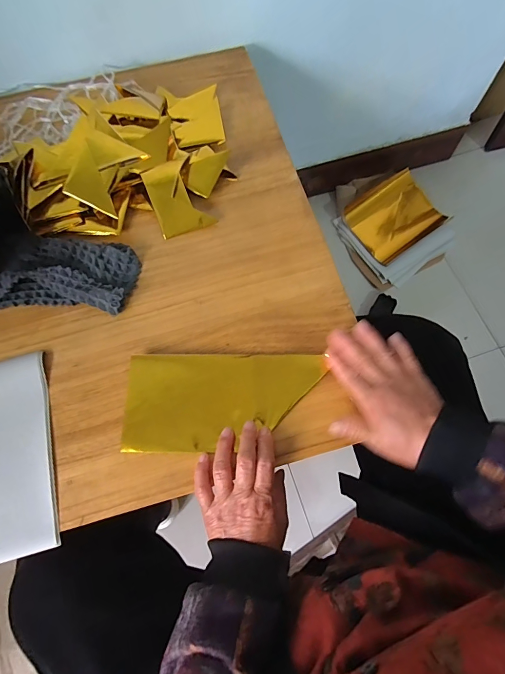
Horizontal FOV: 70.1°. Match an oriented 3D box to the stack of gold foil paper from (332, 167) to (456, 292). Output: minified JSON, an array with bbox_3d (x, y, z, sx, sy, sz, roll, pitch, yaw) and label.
[{"bbox_3d":[0.385,-0.327,1.027,0.277,0.056,0.336,-27,72,-8],"label":"stack of gold foil paper"}]

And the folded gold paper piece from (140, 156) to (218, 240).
[{"bbox_3d":[-0.105,-0.192,0.499,0.069,0.013,0.097,-19,96,-2],"label":"folded gold paper piece"}]

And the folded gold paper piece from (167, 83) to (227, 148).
[{"bbox_3d":[-0.085,-0.337,0.555,0.075,0.013,0.099,-13,71,-3],"label":"folded gold paper piece"}]

